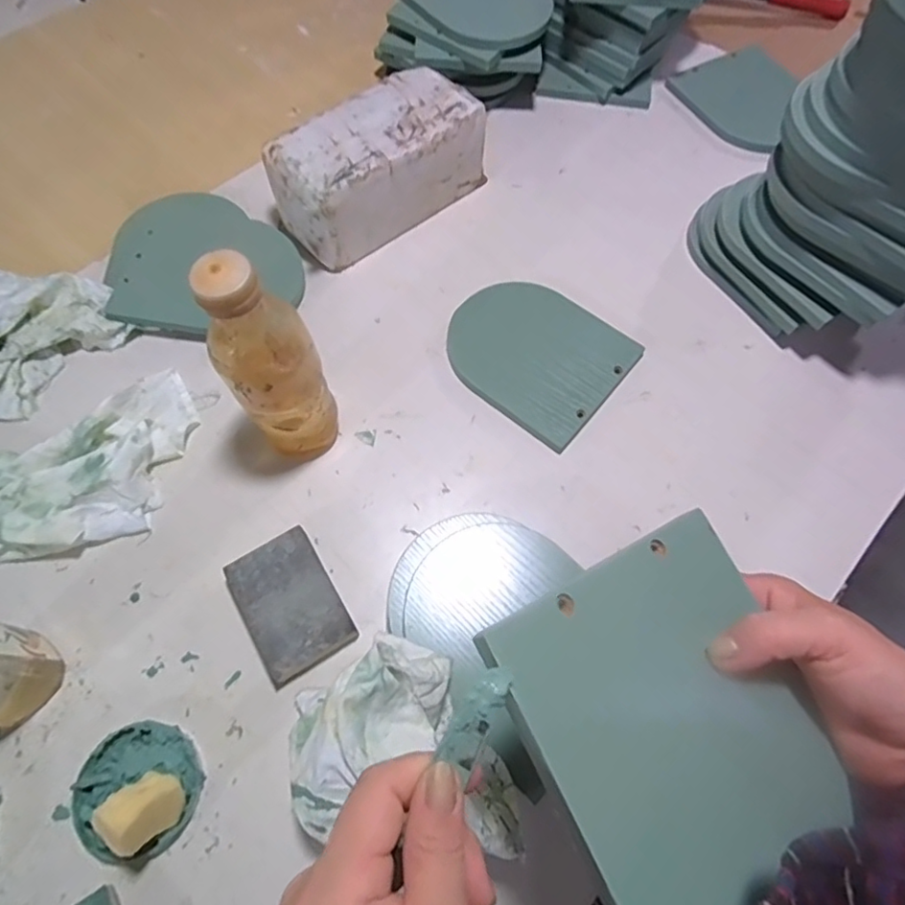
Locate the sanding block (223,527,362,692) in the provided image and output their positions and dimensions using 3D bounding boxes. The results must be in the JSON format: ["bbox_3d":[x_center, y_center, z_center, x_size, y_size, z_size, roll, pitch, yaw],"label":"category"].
[{"bbox_3d":[-0.126,0.120,0.445,0.070,0.027,0.100,-29,70,-13],"label":"sanding block"}]

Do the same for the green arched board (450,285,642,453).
[{"bbox_3d":[0.078,-0.099,0.557,0.168,0.014,0.145,37,71,14],"label":"green arched board"}]

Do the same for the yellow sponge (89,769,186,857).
[{"bbox_3d":[-0.196,0.230,0.367,0.036,0.053,0.035,-39,72,-16],"label":"yellow sponge"}]

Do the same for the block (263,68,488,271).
[{"bbox_3d":[-0.074,-0.294,0.596,0.225,0.102,0.102,-35,71,-15],"label":"block"}]

